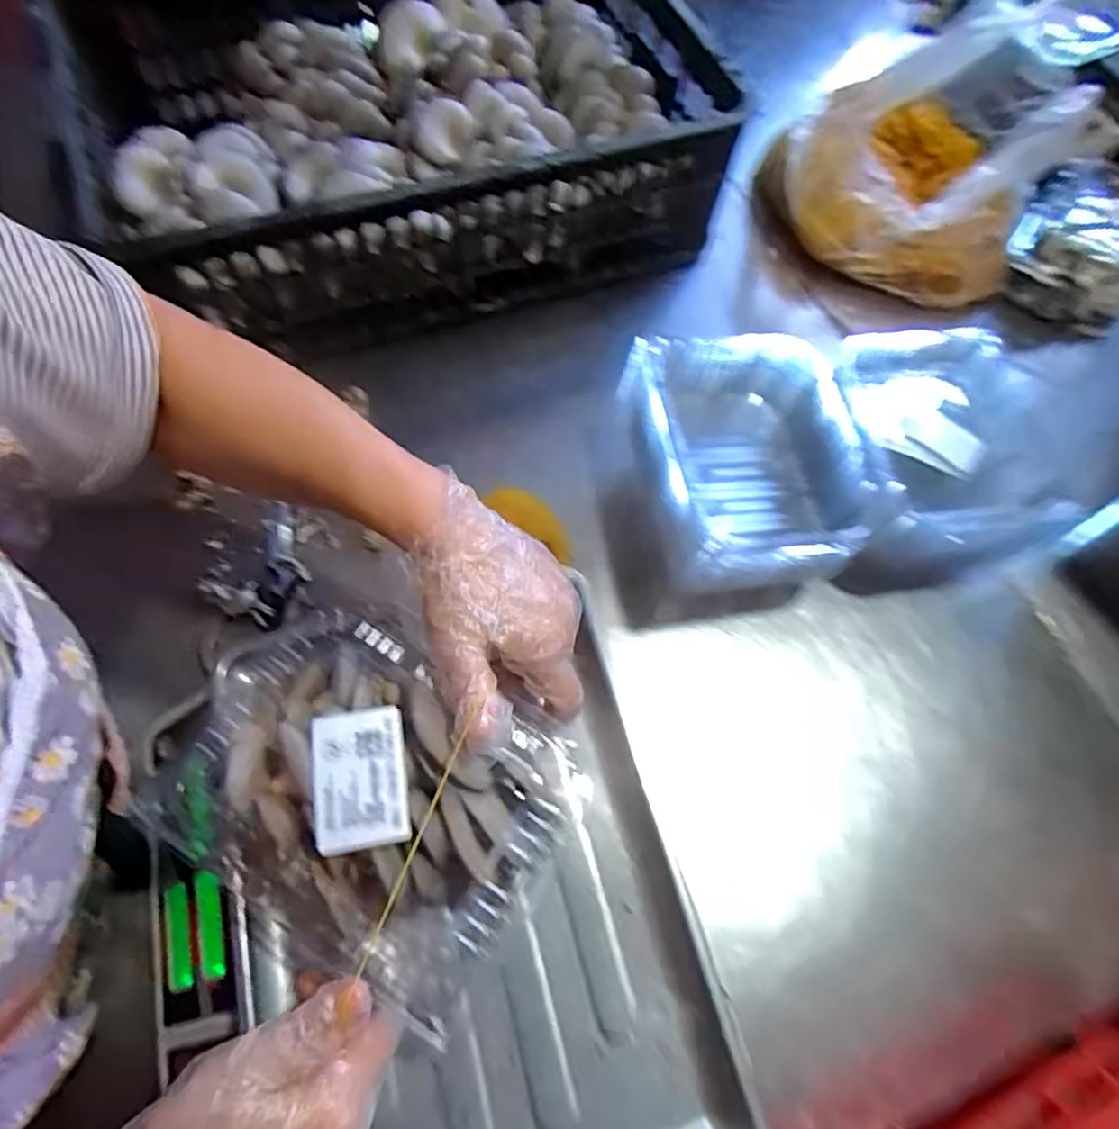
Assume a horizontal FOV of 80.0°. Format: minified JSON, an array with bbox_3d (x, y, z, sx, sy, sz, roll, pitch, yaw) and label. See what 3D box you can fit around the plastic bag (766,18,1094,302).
[{"bbox_3d":[0.377,-0.447,0.706,0.268,0.185,0.244,23,66,7],"label":"plastic bag"}]

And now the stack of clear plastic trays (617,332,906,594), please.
[{"bbox_3d":[0.151,-0.080,0.554,0.173,0.122,0.205,-7,66,-7],"label":"stack of clear plastic trays"}]

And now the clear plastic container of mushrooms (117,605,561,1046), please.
[{"bbox_3d":[-0.092,0.114,0.336,0.178,0.058,0.134,28,67,10],"label":"clear plastic container of mushrooms"}]

